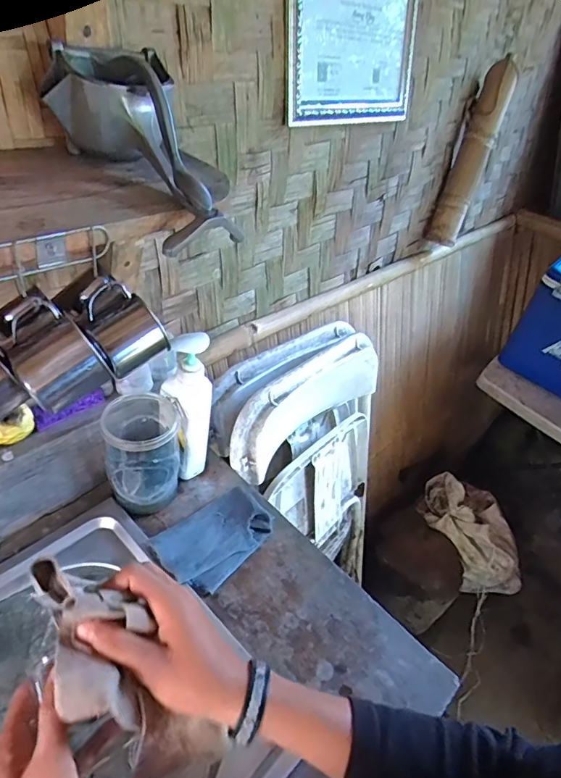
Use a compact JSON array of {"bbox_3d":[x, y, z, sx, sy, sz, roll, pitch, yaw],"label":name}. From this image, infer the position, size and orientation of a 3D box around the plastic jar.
[{"bbox_3d":[-0.192,0.086,0.680,0.097,0.143,0.107,-5,41,-14],"label":"plastic jar"}]

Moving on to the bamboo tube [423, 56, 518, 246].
[{"bbox_3d":[0.469,-0.566,1.189,0.071,0.408,0.077,24,18,18],"label":"bamboo tube"}]

